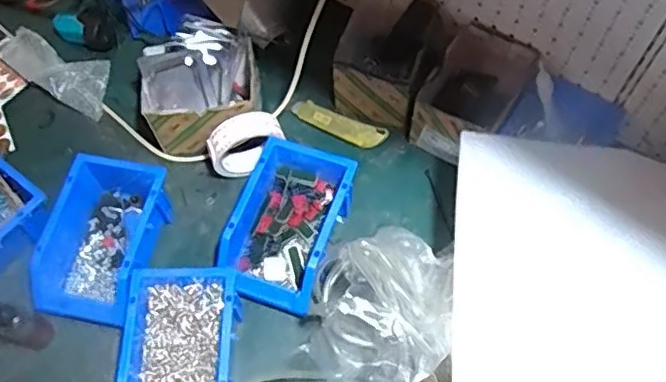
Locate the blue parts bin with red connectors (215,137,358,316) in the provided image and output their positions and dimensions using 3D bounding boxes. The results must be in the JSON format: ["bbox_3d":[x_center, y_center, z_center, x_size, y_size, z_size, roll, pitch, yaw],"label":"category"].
[{"bbox_3d":[-0.054,0.042,0.744,0.119,0.075,0.192,19,65,12],"label":"blue parts bin with red connectors"}]

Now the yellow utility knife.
[{"bbox_3d":[0.007,-0.090,0.836,0.137,0.017,0.032,22,65,13],"label":"yellow utility knife"}]

